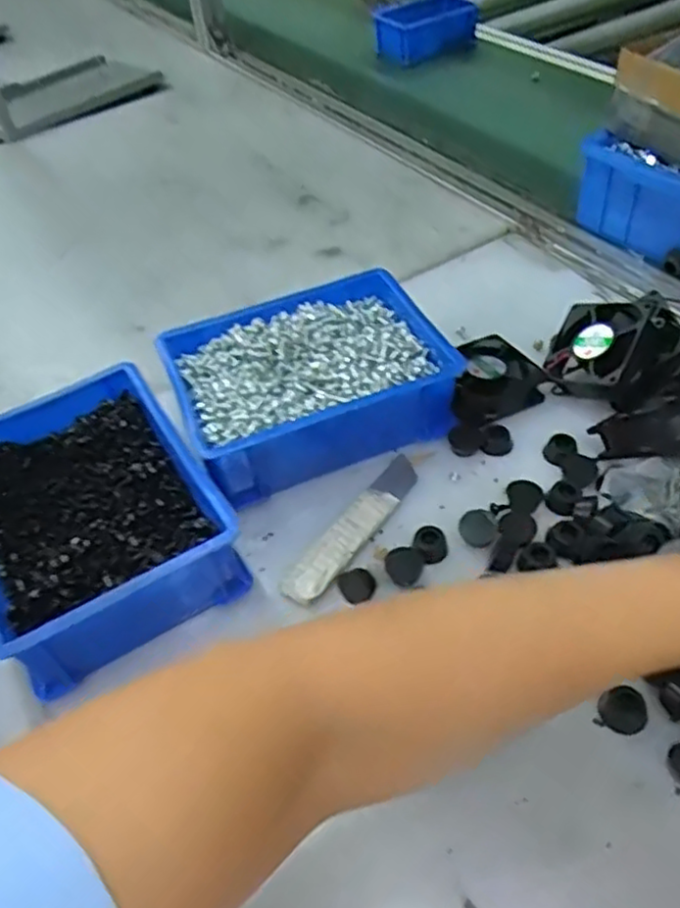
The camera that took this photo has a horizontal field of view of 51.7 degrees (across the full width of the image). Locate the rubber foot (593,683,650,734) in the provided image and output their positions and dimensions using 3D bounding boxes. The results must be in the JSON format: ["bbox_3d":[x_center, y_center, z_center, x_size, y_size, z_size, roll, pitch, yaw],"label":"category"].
[{"bbox_3d":[0.152,0.137,0.376,0.023,0.012,0.021,22,53,24],"label":"rubber foot"}]

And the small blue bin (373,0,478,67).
[{"bbox_3d":[0.132,-0.646,1.071,0.155,0.055,0.088,-24,49,-15],"label":"small blue bin"}]

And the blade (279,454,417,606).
[{"bbox_3d":[0.011,0.047,0.473,0.029,0.009,0.134,26,55,28],"label":"blade"}]

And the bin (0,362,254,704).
[{"bbox_3d":[-0.164,0.041,0.465,0.150,0.064,0.203,-27,50,-18],"label":"bin"}]

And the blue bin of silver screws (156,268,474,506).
[{"bbox_3d":[-0.022,-0.056,0.537,0.201,0.059,0.154,-21,48,-12],"label":"blue bin of silver screws"}]

